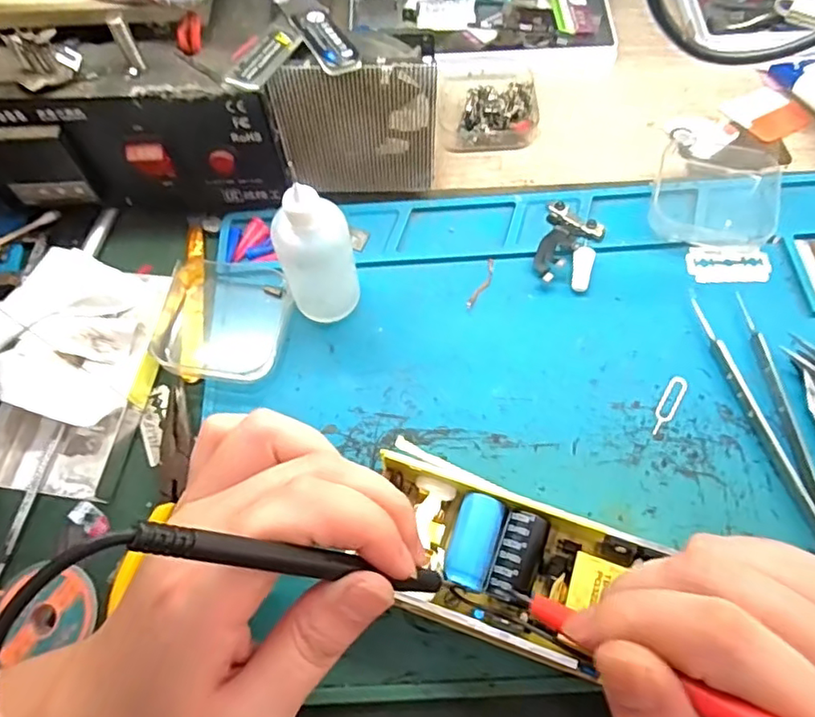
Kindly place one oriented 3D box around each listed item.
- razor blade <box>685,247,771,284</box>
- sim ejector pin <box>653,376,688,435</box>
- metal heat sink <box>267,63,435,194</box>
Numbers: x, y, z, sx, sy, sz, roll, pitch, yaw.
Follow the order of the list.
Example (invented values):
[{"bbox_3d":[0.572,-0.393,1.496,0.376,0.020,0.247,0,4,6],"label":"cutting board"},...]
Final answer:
[{"bbox_3d":[0.172,-0.050,0.311,0.042,0.004,0.022,3,65,4],"label":"razor blade"},{"bbox_3d":[0.126,0.022,0.280,0.009,0.004,0.033,28,69,15],"label":"sim ejector pin"},{"bbox_3d":[-0.025,-0.117,0.306,0.078,0.082,0.012,-8,65,-1],"label":"metal heat sink"}]

